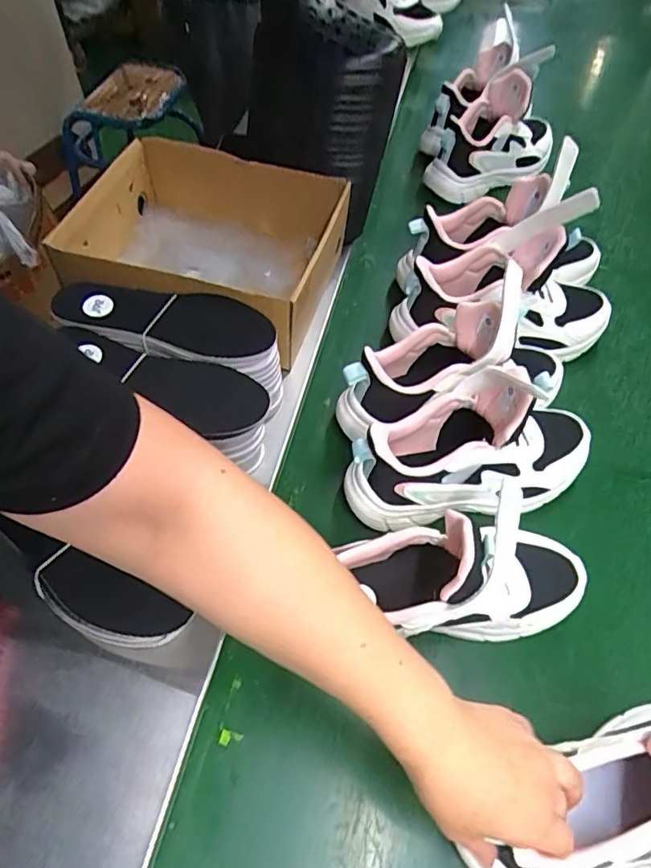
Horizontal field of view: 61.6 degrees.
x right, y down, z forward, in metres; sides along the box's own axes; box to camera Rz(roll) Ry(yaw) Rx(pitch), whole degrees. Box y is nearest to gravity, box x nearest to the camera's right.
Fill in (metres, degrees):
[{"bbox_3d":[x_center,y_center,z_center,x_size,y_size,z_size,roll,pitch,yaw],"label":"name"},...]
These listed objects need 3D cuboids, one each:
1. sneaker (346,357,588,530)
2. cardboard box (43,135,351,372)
[{"bbox_3d":[0.139,0.010,0.497,0.235,0.148,0.086,-8,56,-7],"label":"sneaker"},{"bbox_3d":[-0.129,-0.208,0.613,0.264,0.091,0.231,15,56,8],"label":"cardboard box"}]

